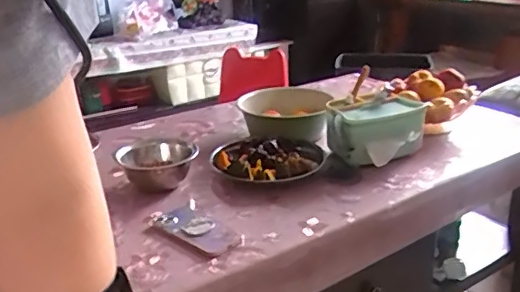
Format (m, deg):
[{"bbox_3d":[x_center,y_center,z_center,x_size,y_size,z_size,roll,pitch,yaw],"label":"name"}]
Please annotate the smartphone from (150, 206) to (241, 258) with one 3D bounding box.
[{"bbox_3d":[-0.116,0.144,0.985,0.183,0.015,0.072,20,31,38],"label":"smartphone"}]

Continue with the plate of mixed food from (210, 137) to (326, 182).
[{"bbox_3d":[0.008,0.029,1.219,0.246,0.045,0.213,6,22,20],"label":"plate of mixed food"}]

